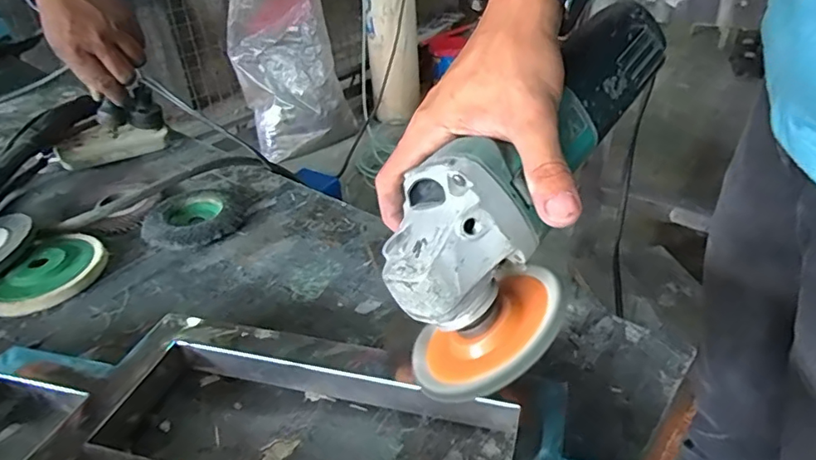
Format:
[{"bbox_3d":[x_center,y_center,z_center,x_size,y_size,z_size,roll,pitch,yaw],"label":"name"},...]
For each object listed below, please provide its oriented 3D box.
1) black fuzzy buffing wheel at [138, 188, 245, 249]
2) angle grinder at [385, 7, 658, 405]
[{"bbox_3d":[-0.207,-0.010,0.522,0.094,0.018,0.088,-2,32,1],"label":"black fuzzy buffing wheel"},{"bbox_3d":[0.075,-0.035,0.313,0.096,0.091,0.266,23,70,34],"label":"angle grinder"}]

